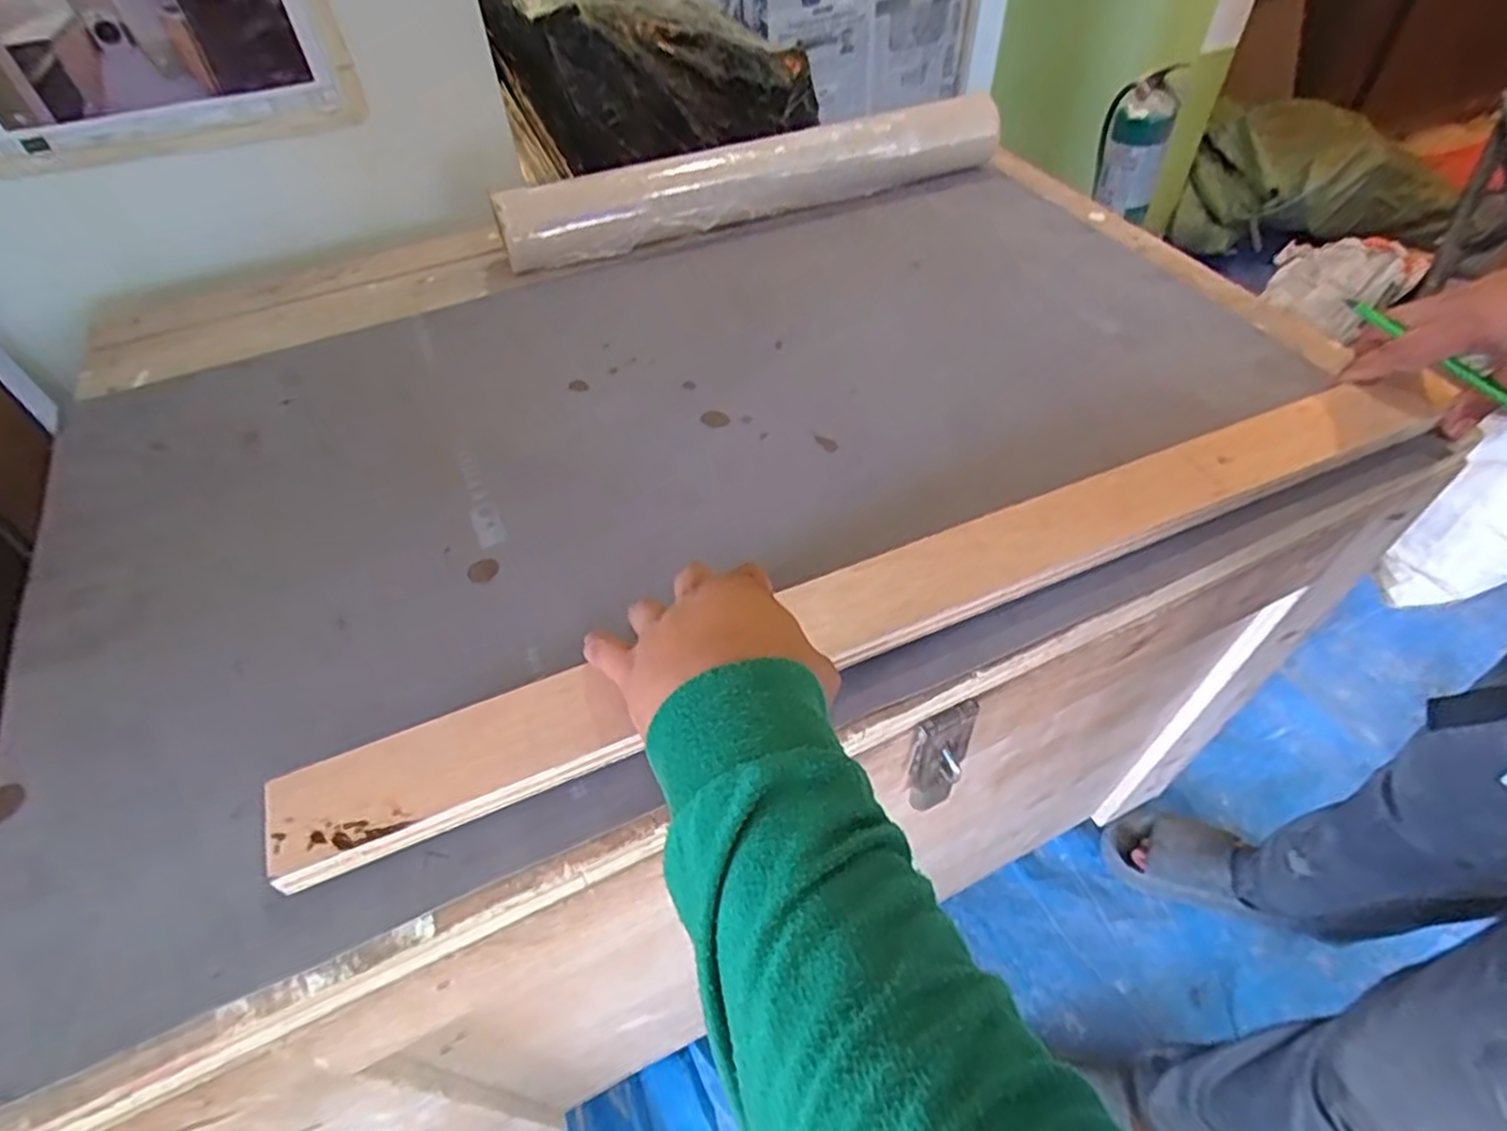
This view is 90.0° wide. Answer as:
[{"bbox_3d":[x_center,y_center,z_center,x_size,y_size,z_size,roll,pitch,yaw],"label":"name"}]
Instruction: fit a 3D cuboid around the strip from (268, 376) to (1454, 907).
[{"bbox_3d":[0.110,0.007,0.441,0.725,0.017,0.055,-20,52,-15],"label":"strip"}]

